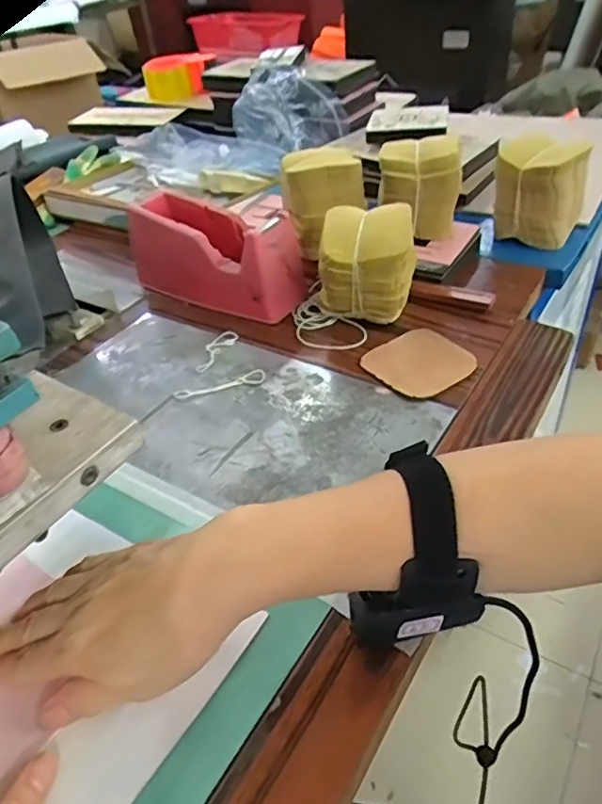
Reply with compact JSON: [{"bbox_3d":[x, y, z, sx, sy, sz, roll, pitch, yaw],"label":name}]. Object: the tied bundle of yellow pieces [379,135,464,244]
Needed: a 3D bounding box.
[{"bbox_3d":[0.128,-0.228,0.623,0.084,0.093,0.060,2,41,10],"label":"tied bundle of yellow pieces"}]

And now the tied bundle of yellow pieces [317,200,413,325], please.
[{"bbox_3d":[0.063,-0.123,0.548,0.090,0.102,0.070,-1,40,6],"label":"tied bundle of yellow pieces"}]

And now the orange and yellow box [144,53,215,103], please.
[{"bbox_3d":[-0.238,-0.639,1.142,0.139,0.067,0.076,-11,40,-6],"label":"orange and yellow box"}]

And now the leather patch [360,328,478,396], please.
[{"bbox_3d":[0.106,-0.035,0.507,0.085,0.010,0.068,-23,54,-19],"label":"leather patch"}]

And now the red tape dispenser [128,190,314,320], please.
[{"bbox_3d":[-0.093,-0.156,0.618,0.199,0.092,0.073,20,47,28],"label":"red tape dispenser"}]

